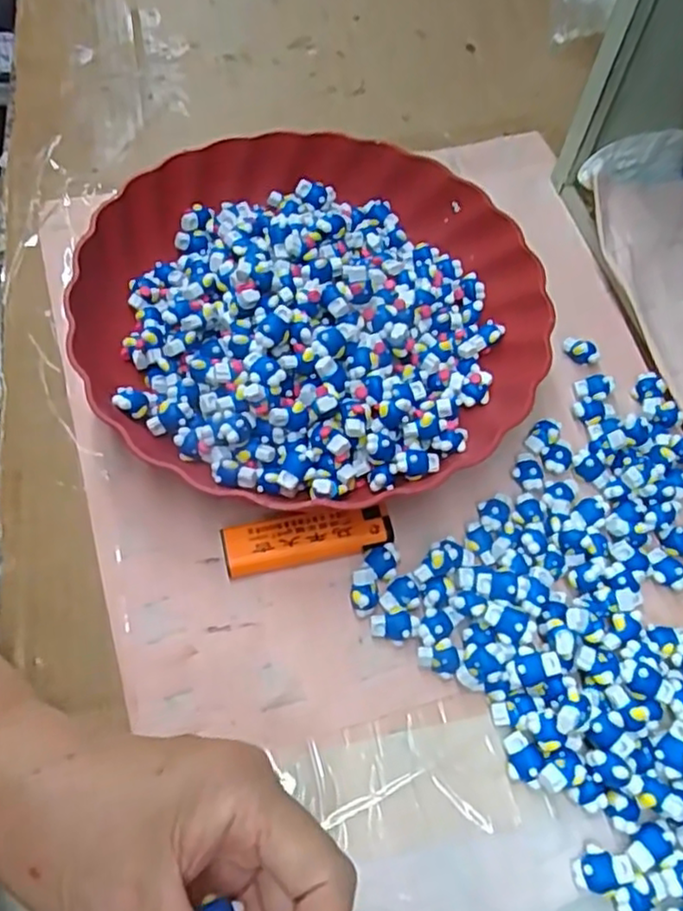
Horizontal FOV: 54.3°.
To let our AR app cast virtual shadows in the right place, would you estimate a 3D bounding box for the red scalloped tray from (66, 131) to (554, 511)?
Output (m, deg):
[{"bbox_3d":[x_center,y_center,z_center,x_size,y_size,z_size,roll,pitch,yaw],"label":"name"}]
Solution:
[{"bbox_3d":[-0.014,-0.083,0.367,0.243,0.044,0.240,8,61,2],"label":"red scalloped tray"}]

